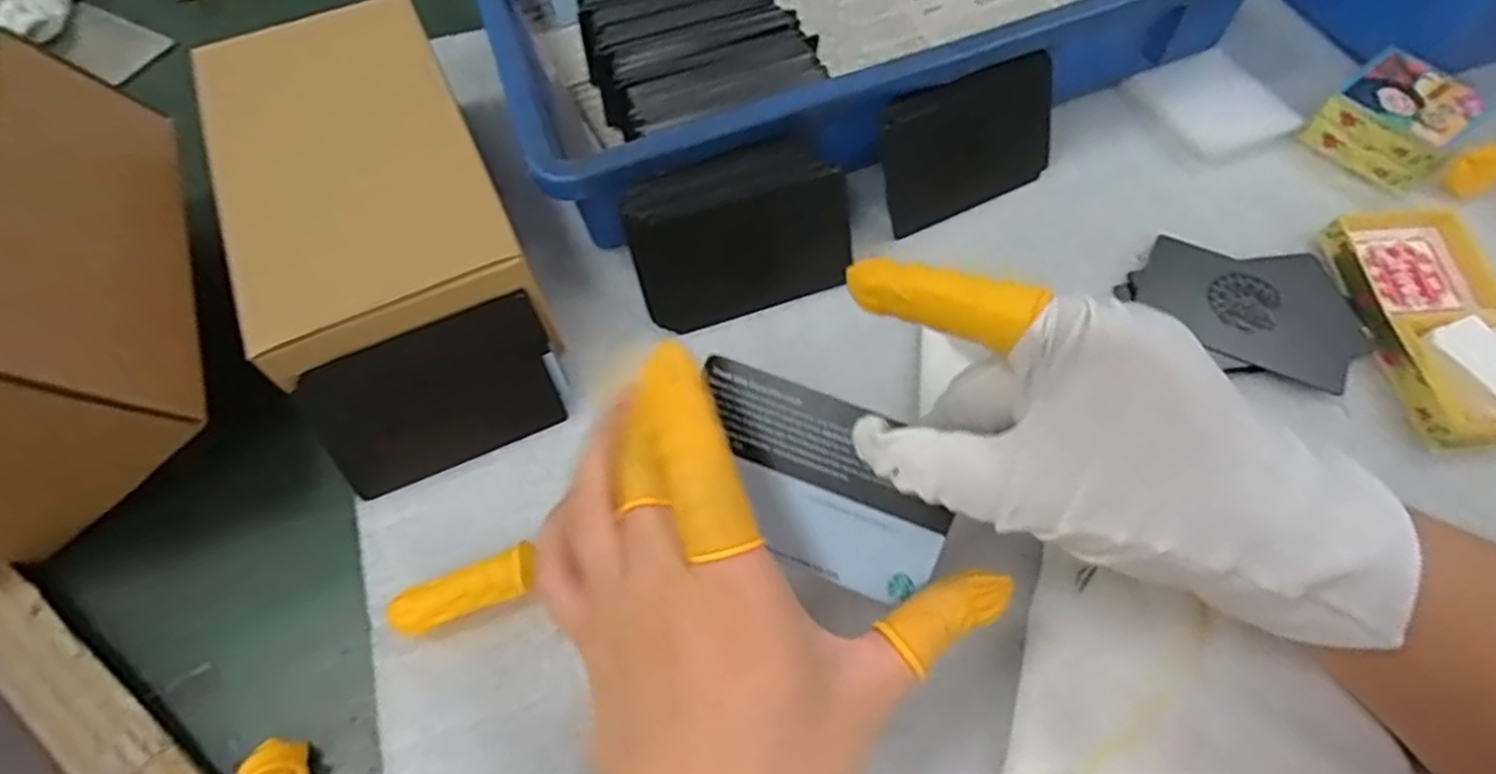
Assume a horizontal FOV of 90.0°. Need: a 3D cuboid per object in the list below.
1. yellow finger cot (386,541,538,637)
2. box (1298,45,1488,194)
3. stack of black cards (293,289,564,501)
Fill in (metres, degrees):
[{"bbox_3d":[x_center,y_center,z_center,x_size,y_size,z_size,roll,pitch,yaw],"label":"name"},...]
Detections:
[{"bbox_3d":[-0.099,0.074,0.266,0.049,0.019,0.016,-21,62,-10],"label":"yellow finger cot"},{"bbox_3d":[0.315,-0.131,0.366,0.052,0.029,0.054,-41,68,-19],"label":"box"},{"bbox_3d":[-0.118,0.004,0.289,0.086,0.055,0.005,-24,24,-13],"label":"stack of black cards"}]

